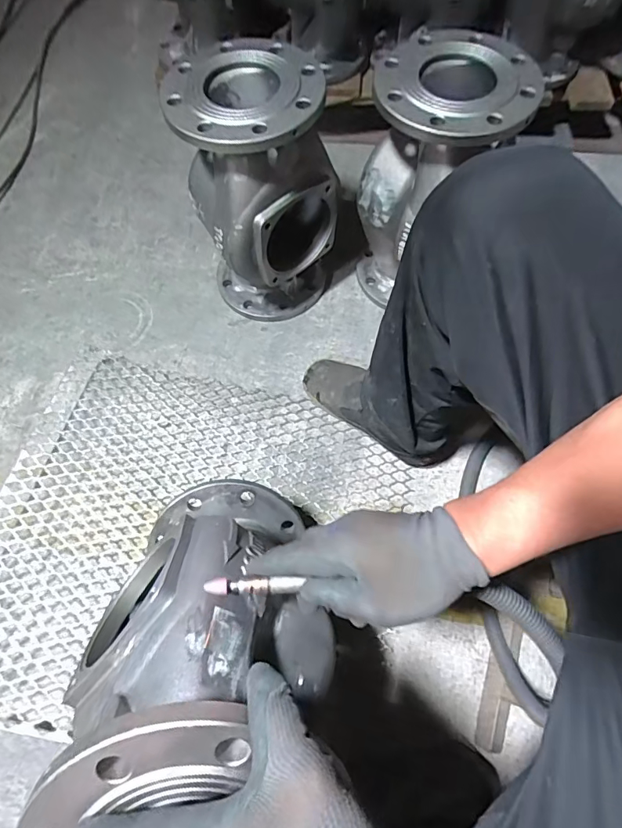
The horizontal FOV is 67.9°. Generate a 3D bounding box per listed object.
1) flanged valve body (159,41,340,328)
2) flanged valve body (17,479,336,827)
[{"bbox_3d":[-0.083,-0.339,0.763,0.205,0.387,0.192,0,66,0],"label":"flanged valve body"},{"bbox_3d":[-0.099,0.214,0.454,0.210,0.376,0.204,4,108,1],"label":"flanged valve body"}]

